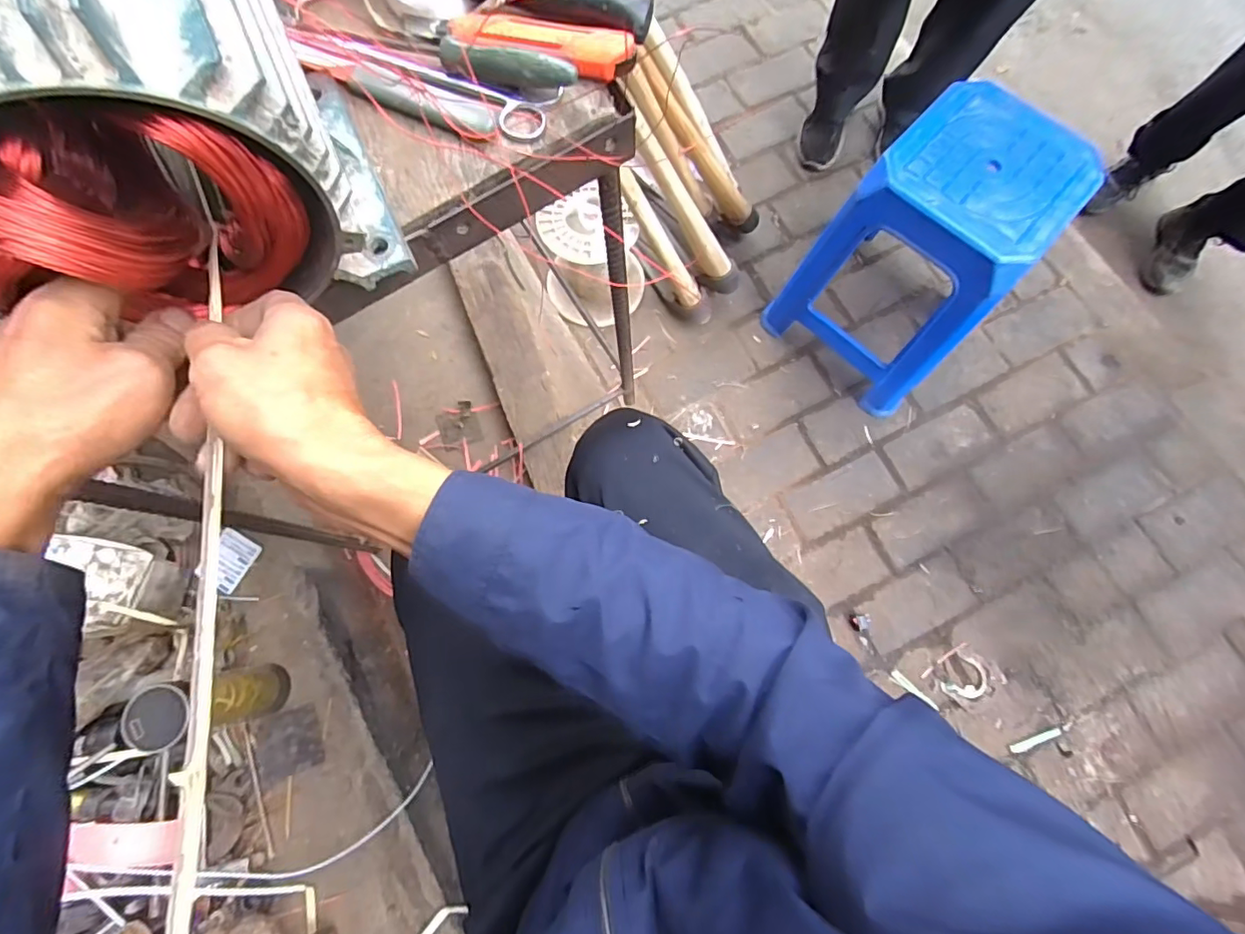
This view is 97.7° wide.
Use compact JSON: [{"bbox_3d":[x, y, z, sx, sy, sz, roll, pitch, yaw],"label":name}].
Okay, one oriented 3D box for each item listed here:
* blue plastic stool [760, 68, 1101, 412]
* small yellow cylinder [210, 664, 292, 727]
[{"bbox_3d":[0.552,-0.379,1.030,0.351,0.448,0.315,-43,81,-9],"label":"blue plastic stool"},{"bbox_3d":[-0.468,0.284,0.683,0.071,0.074,0.063,-8,78,-2],"label":"small yellow cylinder"}]

